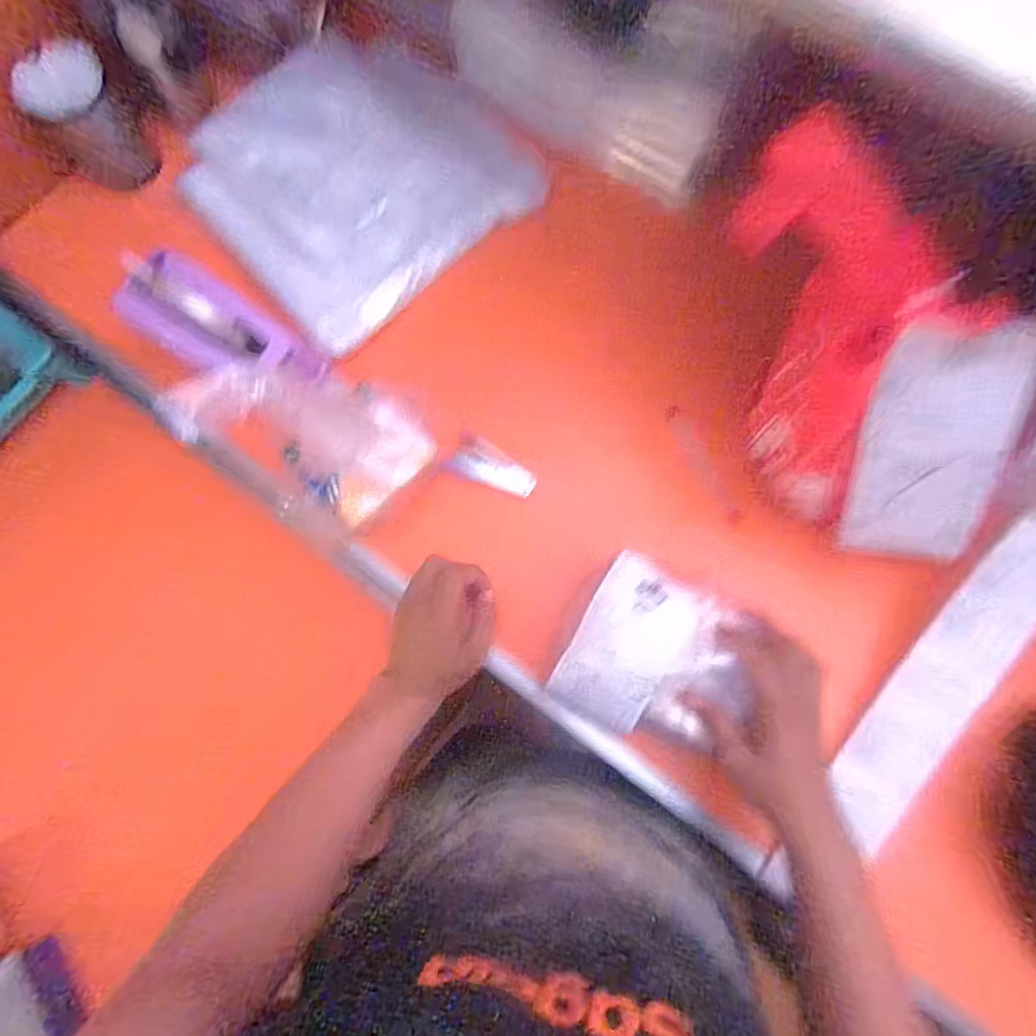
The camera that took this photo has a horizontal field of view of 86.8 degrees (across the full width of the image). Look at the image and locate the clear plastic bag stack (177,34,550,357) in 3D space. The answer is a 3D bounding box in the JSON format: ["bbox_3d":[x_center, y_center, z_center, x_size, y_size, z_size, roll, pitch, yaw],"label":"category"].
[{"bbox_3d":[-0.176,-0.377,0.598,0.321,0.035,0.307,-42,80,-9],"label":"clear plastic bag stack"}]

